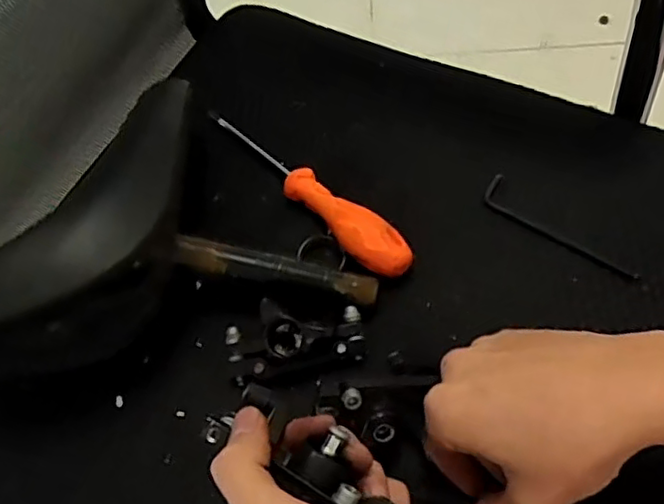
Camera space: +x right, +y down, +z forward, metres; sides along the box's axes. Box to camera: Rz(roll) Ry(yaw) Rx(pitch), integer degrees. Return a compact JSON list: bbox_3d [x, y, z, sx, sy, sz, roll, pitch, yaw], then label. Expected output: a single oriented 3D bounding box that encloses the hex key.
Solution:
[{"bbox_3d":[0.151,-0.015,0.418,0.109,0.005,0.023,32,72,18],"label":"hex key"}]

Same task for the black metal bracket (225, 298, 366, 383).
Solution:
[{"bbox_3d":[-0.022,0.053,0.387,0.080,0.035,0.038,-11,65,0],"label":"black metal bracket"}]

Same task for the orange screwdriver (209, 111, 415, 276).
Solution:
[{"bbox_3d":[-0.024,-0.046,0.438,0.193,0.035,0.029,39,74,20],"label":"orange screwdriver"}]

